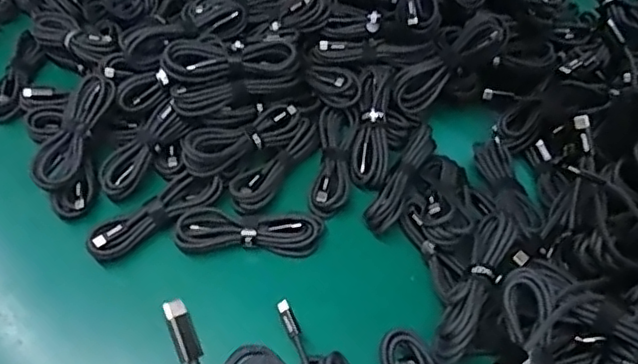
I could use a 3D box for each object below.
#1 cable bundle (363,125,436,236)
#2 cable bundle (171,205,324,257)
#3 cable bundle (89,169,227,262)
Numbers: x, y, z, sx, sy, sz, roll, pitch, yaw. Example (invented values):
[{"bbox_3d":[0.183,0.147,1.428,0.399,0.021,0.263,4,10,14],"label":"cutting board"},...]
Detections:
[{"bbox_3d":[0.070,-0.002,0.488,0.024,0.023,0.105,23,56,17],"label":"cable bundle"},{"bbox_3d":[-0.054,0.037,0.466,0.112,0.020,0.035,0,52,0],"label":"cable bundle"},{"bbox_3d":[-0.129,0.024,0.472,0.110,0.014,0.031,-31,58,-21],"label":"cable bundle"}]

